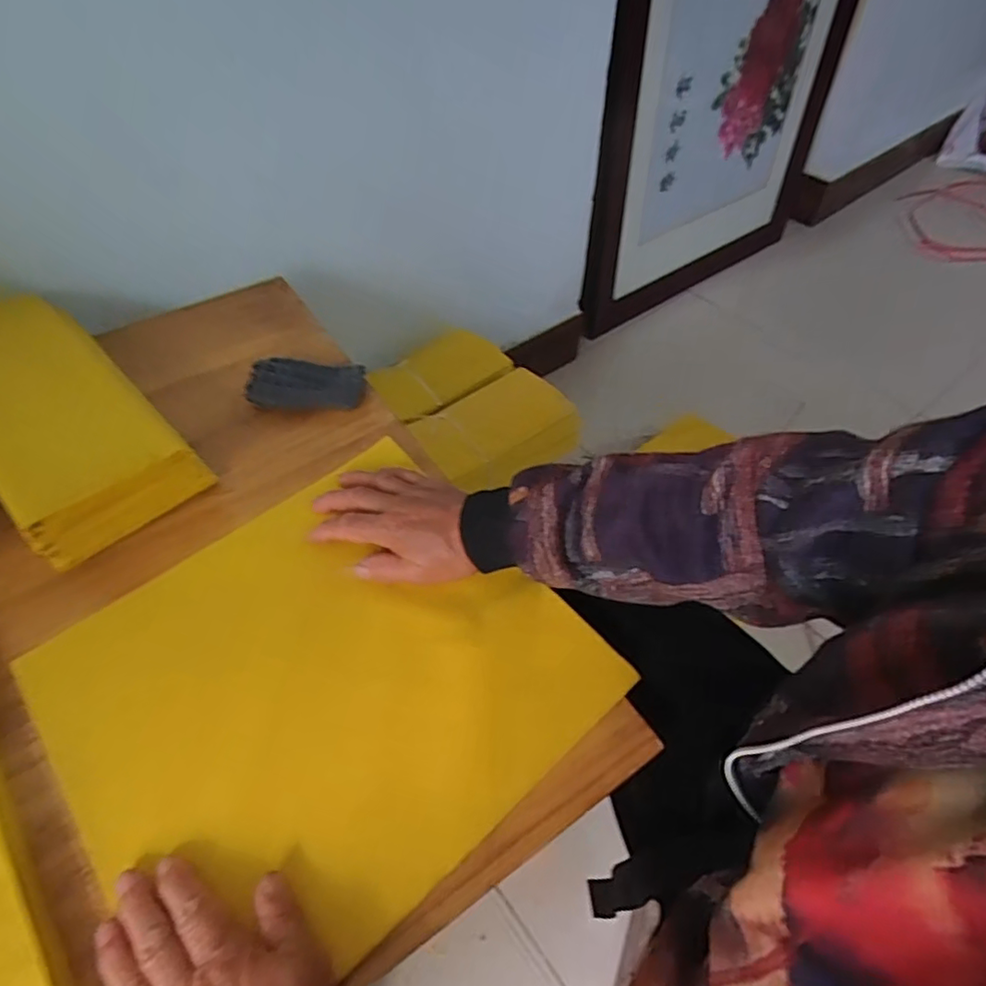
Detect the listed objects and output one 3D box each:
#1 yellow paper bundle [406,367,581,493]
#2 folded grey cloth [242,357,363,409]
[{"bbox_3d":[0.006,-0.094,0.853,0.222,0.065,0.141,-26,56,-20],"label":"yellow paper bundle"},{"bbox_3d":[-0.181,-0.104,0.573,0.114,0.037,0.048,-1,51,-3],"label":"folded grey cloth"}]

